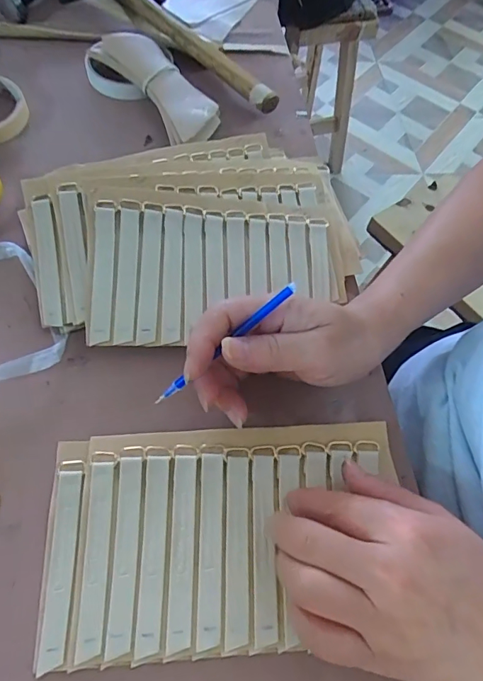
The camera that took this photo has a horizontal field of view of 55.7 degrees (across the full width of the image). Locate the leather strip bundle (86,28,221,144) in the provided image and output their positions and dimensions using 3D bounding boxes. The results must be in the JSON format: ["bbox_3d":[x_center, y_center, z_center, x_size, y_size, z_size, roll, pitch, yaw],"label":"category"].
[{"bbox_3d":[-0.085,-0.247,0.440,0.073,0.026,0.167,-35,70,-21],"label":"leather strip bundle"}]

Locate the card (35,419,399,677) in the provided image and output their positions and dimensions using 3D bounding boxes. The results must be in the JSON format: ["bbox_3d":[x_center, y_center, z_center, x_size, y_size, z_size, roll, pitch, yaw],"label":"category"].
[{"bbox_3d":[-0.008,0.111,0.266,0.204,0.014,0.120,-3,61,-3],"label":"card"}]

